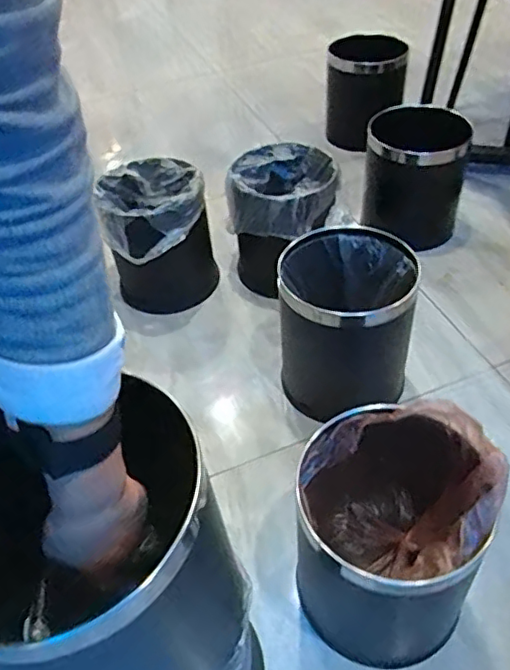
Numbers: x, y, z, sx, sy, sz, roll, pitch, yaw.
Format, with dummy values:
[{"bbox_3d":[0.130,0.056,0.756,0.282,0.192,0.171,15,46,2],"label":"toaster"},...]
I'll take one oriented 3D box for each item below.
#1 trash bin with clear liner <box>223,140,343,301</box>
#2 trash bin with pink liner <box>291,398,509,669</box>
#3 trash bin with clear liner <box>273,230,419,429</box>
[{"bbox_3d":[0.057,-0.240,1.250,0.201,0.256,0.218,-4,47,4],"label":"trash bin with clear liner"},{"bbox_3d":[0.164,0.233,0.735,0.232,0.298,0.262,-9,47,-1],"label":"trash bin with pink liner"},{"bbox_3d":[0.155,-0.011,1.004,0.209,0.261,0.228,6,48,13],"label":"trash bin with clear liner"}]

